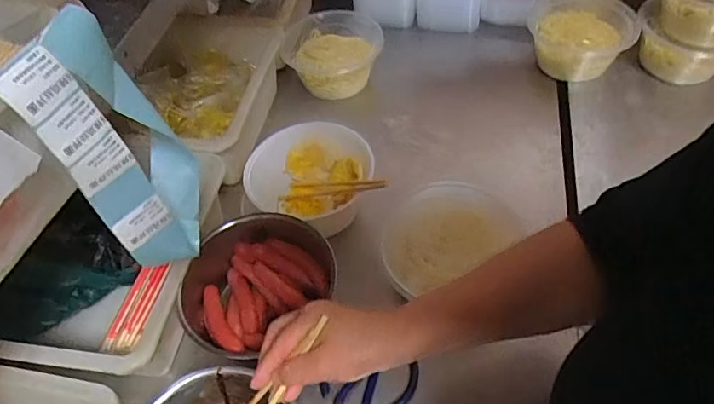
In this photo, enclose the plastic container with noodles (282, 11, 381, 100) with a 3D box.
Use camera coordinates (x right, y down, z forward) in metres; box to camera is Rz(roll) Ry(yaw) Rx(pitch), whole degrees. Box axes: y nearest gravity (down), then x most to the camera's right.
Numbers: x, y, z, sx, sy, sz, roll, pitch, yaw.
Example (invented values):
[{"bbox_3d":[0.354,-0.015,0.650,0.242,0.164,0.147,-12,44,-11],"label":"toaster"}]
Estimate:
[{"bbox_3d":[-0.040,-0.252,0.862,0.157,0.074,0.132,4,54,6],"label":"plastic container with noodles"}]

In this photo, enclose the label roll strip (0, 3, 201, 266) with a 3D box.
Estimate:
[{"bbox_3d":[-0.166,-0.036,0.373,0.047,0.203,0.103,-5,52,1],"label":"label roll strip"}]

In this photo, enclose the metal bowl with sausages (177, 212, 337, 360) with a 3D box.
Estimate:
[{"bbox_3d":[-0.124,0.094,0.599,0.182,0.078,0.176,-1,53,1],"label":"metal bowl with sausages"}]

